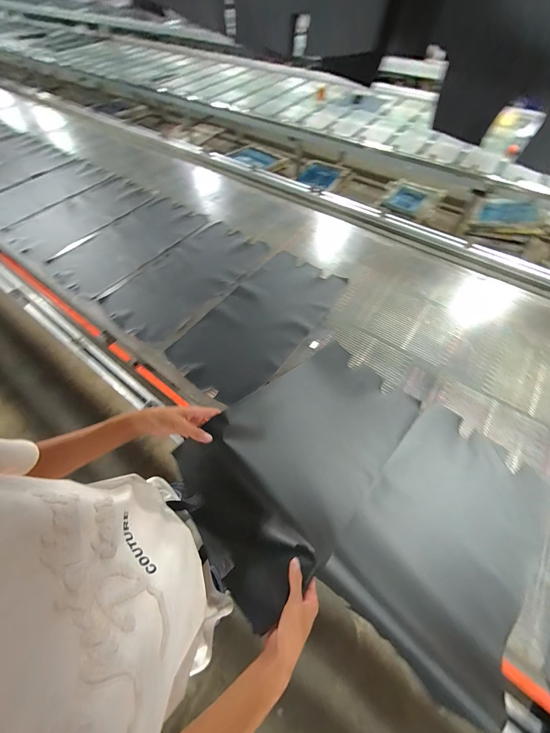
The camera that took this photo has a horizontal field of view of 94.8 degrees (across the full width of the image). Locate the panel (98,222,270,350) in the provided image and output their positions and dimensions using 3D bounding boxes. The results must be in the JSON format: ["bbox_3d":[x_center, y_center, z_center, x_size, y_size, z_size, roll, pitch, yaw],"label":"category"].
[{"bbox_3d":[-0.346,-0.370,1.020,0.344,0.026,0.630,33,66,19],"label":"panel"}]

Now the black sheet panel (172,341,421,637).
[{"bbox_3d":[0.097,0.180,0.637,0.631,0.084,0.347,-33,76,-37],"label":"black sheet panel"}]

